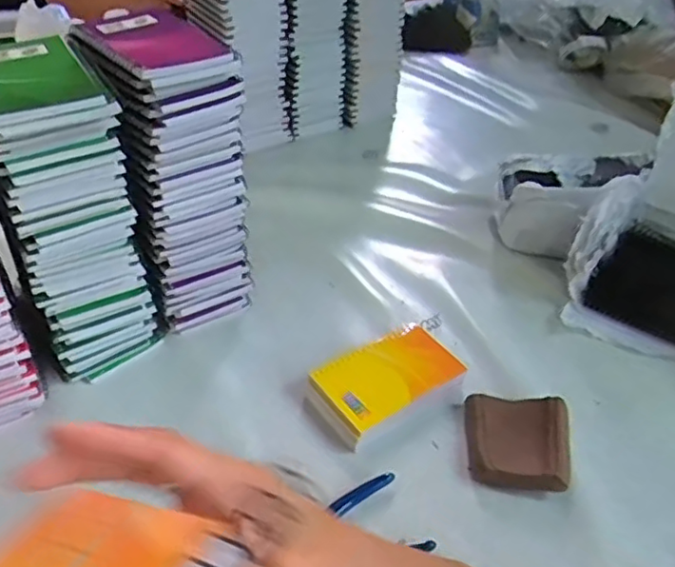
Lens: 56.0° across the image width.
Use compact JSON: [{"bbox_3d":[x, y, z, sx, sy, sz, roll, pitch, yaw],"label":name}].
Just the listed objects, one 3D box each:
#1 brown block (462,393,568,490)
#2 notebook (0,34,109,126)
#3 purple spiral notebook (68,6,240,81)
[{"bbox_3d":[0.158,0.134,0.551,0.084,0.020,0.092,7,40,4],"label":"brown block"},{"bbox_3d":[-0.227,-0.154,0.471,0.085,0.011,0.126,-19,45,-25],"label":"notebook"},{"bbox_3d":[-0.147,-0.201,0.527,0.100,0.012,0.123,-27,49,-31],"label":"purple spiral notebook"}]

